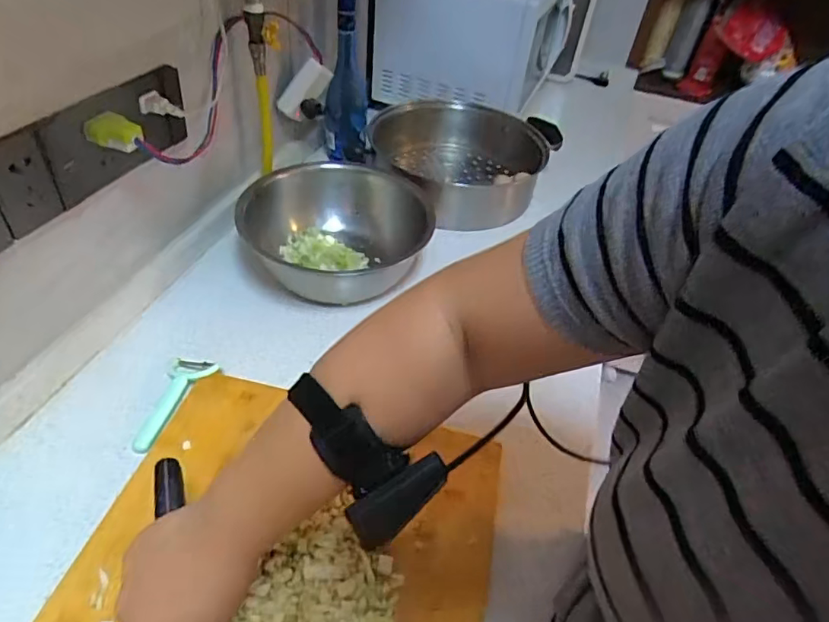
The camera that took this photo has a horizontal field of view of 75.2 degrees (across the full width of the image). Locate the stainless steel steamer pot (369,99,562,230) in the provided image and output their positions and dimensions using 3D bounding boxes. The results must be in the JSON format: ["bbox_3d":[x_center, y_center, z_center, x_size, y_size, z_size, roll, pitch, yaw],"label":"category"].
[{"bbox_3d":[0.087,-0.264,1.005,0.325,0.117,0.348,2,42,-2],"label":"stainless steel steamer pot"}]

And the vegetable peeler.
[{"bbox_3d":[-0.277,0.101,0.607,0.061,0.014,0.125,14,43,10],"label":"vegetable peeler"}]

